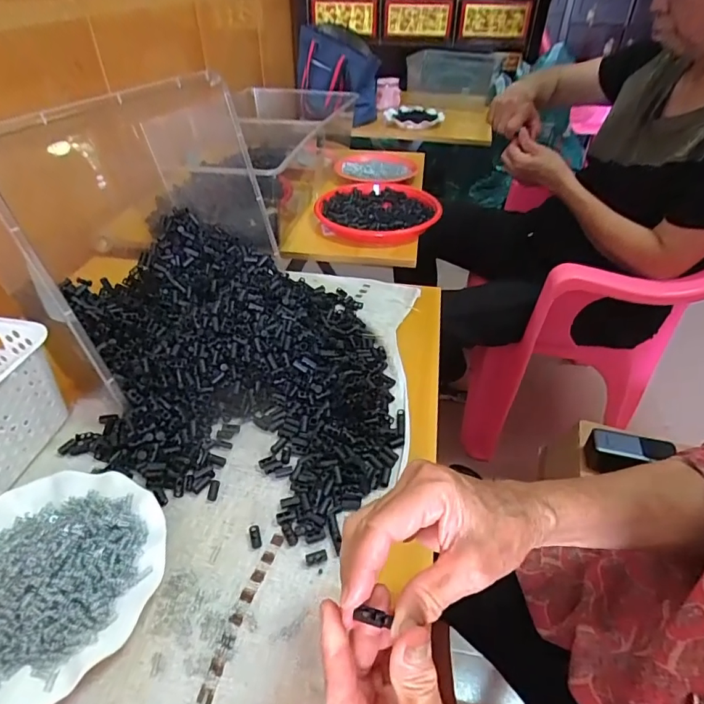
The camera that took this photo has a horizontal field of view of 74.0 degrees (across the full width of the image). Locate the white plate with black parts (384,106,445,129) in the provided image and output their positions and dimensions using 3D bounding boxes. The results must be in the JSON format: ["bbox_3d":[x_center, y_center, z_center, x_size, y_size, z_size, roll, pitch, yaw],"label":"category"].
[{"bbox_3d":[0.208,-0.781,1.549,0.191,0.036,0.197,1,40,0],"label":"white plate with black parts"}]

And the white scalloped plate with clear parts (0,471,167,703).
[{"bbox_3d":[-0.246,0.171,0.368,0.169,0.050,0.177,1,40,0],"label":"white scalloped plate with clear parts"}]

